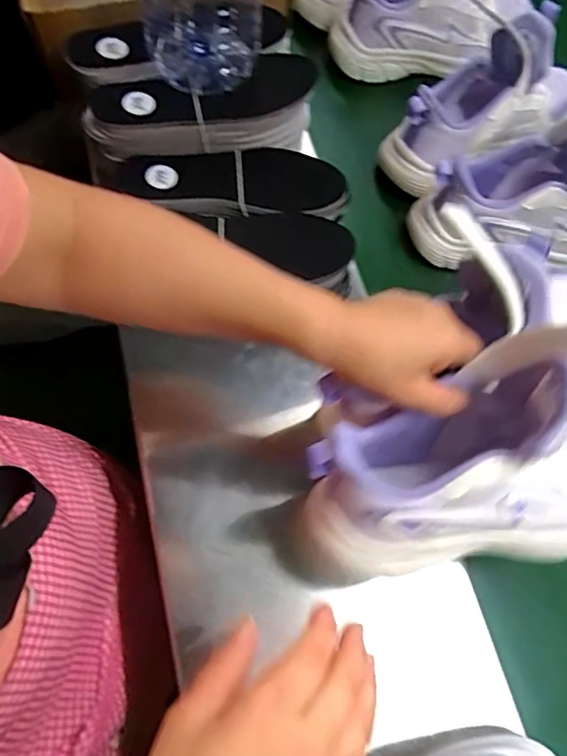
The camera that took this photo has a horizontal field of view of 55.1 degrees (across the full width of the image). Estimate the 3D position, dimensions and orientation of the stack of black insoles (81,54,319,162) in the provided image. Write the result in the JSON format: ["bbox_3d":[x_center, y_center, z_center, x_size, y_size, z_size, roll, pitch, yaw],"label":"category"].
[{"bbox_3d":[-0.075,-0.251,0.512,0.211,0.053,0.073,-11,69,-4],"label":"stack of black insoles"}]

